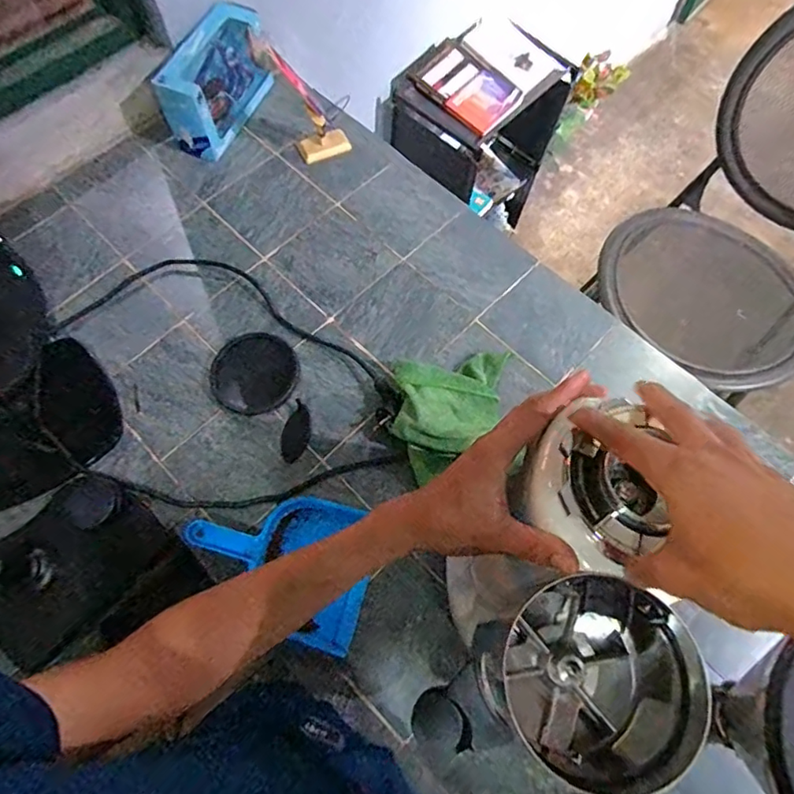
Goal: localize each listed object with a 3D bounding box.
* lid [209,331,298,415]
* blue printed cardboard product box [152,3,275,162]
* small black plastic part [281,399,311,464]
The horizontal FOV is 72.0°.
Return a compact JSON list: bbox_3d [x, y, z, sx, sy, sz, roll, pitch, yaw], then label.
[{"bbox_3d":[-0.192,-0.032,0.742,0.114,0.009,0.114,0,67,-1],"label":"lid"},{"bbox_3d":[-0.289,-0.513,0.885,0.083,0.124,0.225,19,68,7],"label":"blue printed cardboard product box"},{"bbox_3d":[-0.132,0.046,0.722,0.036,0.005,0.081,13,67,4],"label":"small black plastic part"}]

